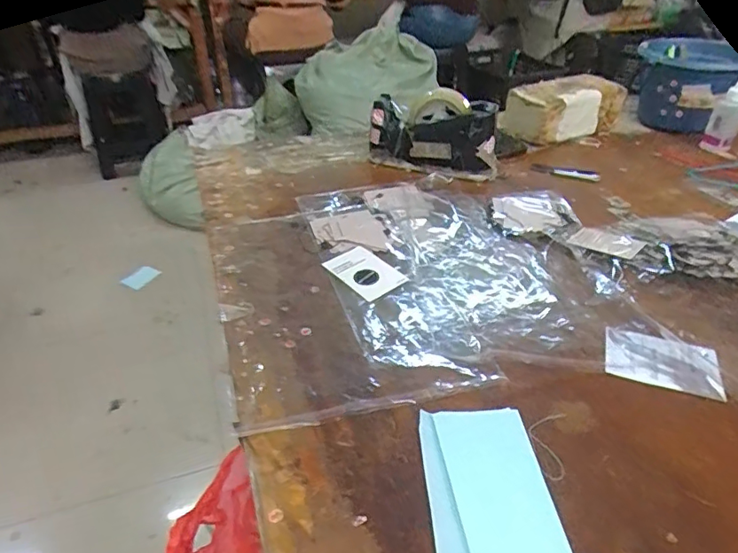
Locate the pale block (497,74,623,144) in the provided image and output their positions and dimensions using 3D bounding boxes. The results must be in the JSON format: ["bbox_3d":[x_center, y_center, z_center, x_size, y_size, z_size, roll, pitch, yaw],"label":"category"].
[{"bbox_3d":[0.360,-0.308,0.965,0.214,0.090,0.096,-15,39,-18],"label":"pale block"}]

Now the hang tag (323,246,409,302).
[{"bbox_3d":[-0.005,-0.006,0.620,0.056,0.007,0.090,-37,54,-28],"label":"hang tag"}]

